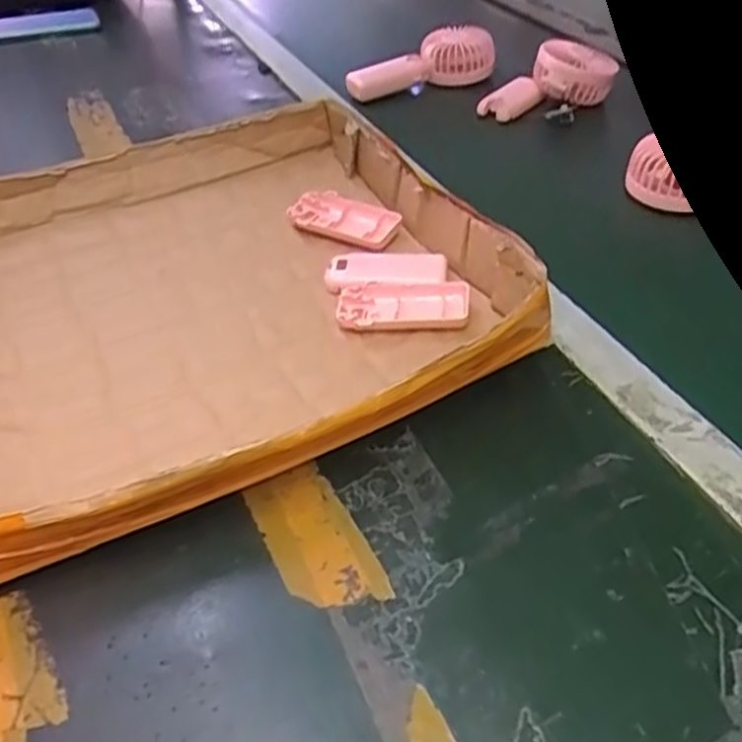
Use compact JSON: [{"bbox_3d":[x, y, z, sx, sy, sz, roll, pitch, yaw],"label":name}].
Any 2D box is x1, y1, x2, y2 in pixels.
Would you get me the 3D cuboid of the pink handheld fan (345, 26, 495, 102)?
[{"bbox_3d":[0.056,-0.360,0.875,0.172,0.060,0.051,-8,43,-6],"label":"pink handheld fan"}]

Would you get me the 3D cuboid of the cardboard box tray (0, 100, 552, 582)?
[{"bbox_3d":[-0.133,-0.058,0.550,0.406,0.068,0.372,-22,46,-20],"label":"cardboard box tray"}]

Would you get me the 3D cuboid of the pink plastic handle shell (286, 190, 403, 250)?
[{"bbox_3d":[-0.025,-0.130,0.646,0.091,0.017,0.046,19,47,22],"label":"pink plastic handle shell"}]

